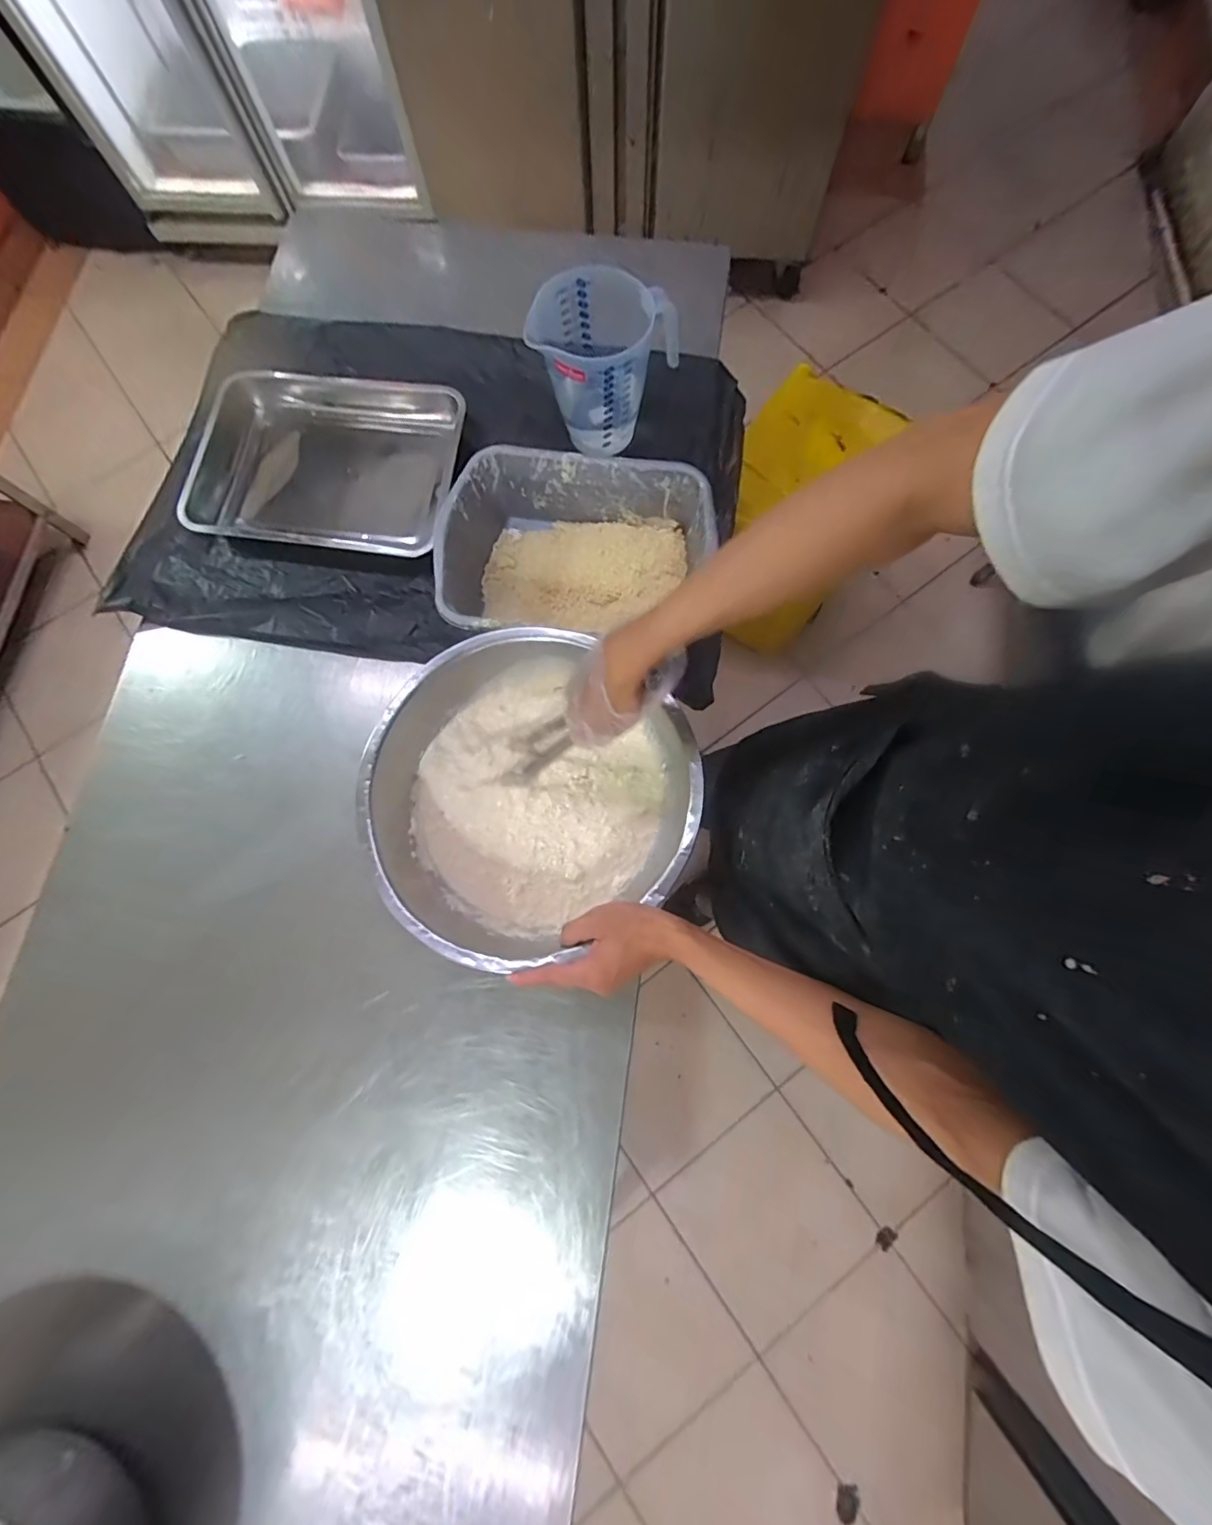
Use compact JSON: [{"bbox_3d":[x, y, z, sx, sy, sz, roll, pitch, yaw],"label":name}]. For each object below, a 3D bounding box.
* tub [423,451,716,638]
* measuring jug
[{"bbox_3d":[-0.038,-0.268,0.720,0.346,0.119,0.257,7,77,3],"label":"tub"},{"bbox_3d":[0.008,-0.574,0.763,0.200,0.166,0.152,-14,77,-2],"label":"measuring jug"}]

